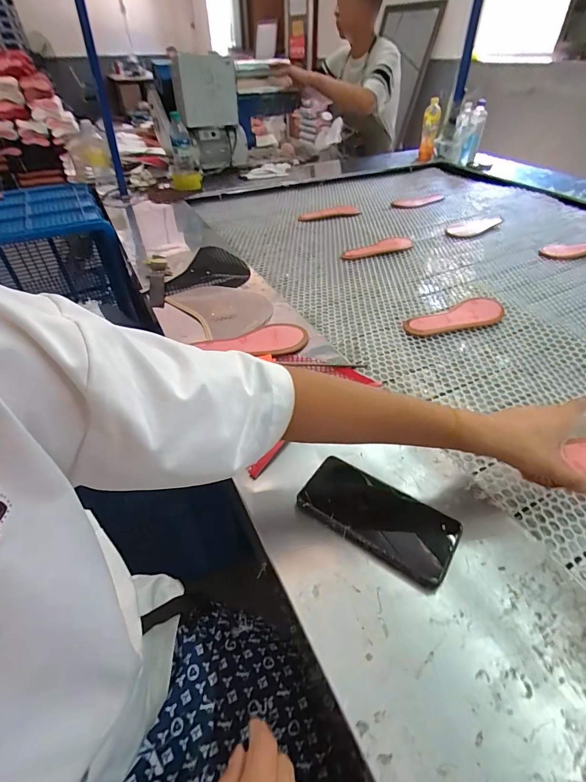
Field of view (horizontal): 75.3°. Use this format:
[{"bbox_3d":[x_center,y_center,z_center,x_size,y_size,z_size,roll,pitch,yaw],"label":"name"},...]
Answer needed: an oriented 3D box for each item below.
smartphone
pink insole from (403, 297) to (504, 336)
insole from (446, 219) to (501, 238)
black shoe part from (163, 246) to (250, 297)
[{"bbox_3d":[0.090,0.132,0.411,0.162,0.011,0.083,25,50,26],"label":"smartphone"},{"bbox_3d":[0.316,-0.141,0.742,0.218,0.020,0.072,-15,45,-13],"label":"pink insole"},{"bbox_3d":[0.529,-0.491,1.129,0.179,0.016,0.090,-25,48,-22],"label":"insole"},{"bbox_3d":[-0.196,-0.280,0.875,0.181,0.023,0.196,-7,44,-4],"label":"black shoe part"}]

